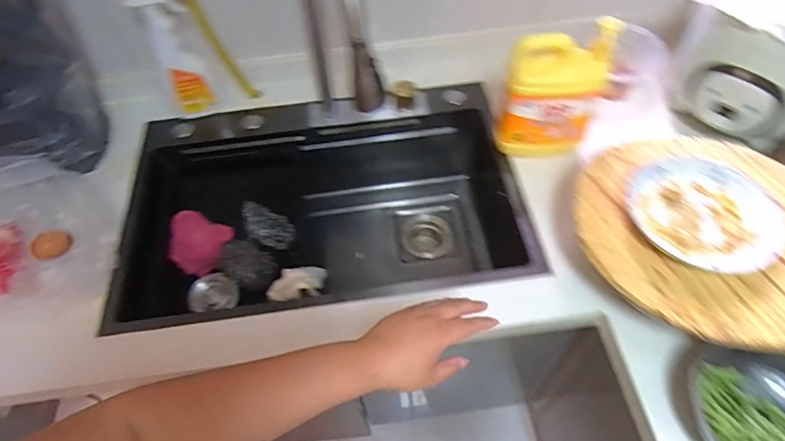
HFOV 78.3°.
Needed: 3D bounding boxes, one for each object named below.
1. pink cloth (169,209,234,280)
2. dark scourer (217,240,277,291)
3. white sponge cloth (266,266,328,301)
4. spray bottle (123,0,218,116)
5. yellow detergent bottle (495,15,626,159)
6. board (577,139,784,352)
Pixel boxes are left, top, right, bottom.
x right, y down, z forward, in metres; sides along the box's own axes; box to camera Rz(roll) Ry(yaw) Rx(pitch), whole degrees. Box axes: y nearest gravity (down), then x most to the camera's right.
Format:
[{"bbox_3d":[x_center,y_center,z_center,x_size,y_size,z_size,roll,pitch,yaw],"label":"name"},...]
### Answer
[{"bbox_3d":[-0.361,0.041,0.888,0.106,0.023,0.109,23,61,-9],"label":"pink cloth"},{"bbox_3d":[-0.261,0.080,0.869,0.109,0.033,0.081,17,58,15],"label":"dark scourer"},{"bbox_3d":[-0.157,0.104,0.796,0.092,0.033,0.056,-9,55,-3],"label":"white sponge cloth"},{"bbox_3d":[-0.386,-0.301,0.872,0.094,0.260,0.061,-20,57,-10],"label":"spray bottle"},{"bbox_3d":[0.253,-0.190,0.776,0.142,0.238,0.068,-11,55,-4],"label":"yellow detergent bottle"},{"bbox_3d":[0.430,0.006,0.640,0.347,0.036,0.321,0,55,3],"label":"board"}]

